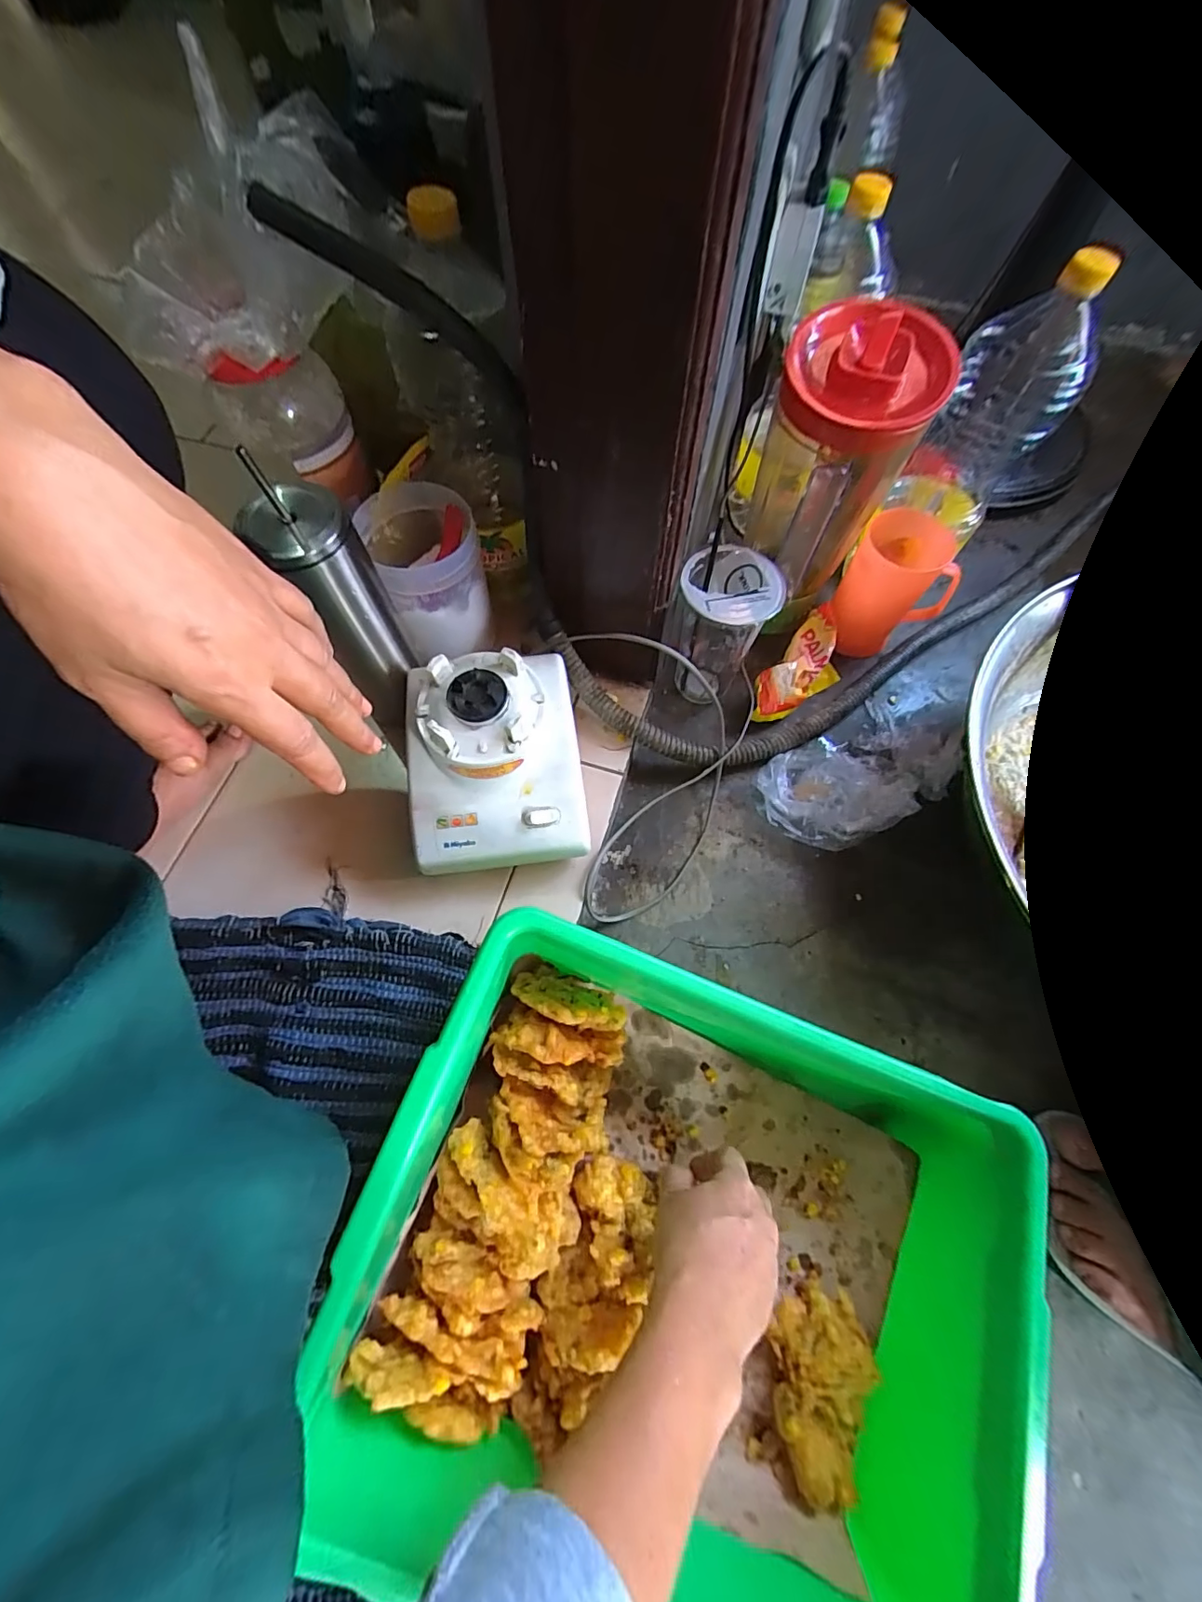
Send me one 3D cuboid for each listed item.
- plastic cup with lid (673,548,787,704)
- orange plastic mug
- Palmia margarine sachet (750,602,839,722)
[{"bbox_3d":[0.114,-0.166,0.525,0.084,0.156,0.082,1,69,-2],"label":"plastic cup with lid"},{"bbox_3d":[0.308,-0.231,0.565,0.126,0.125,0.086,-4,69,-4],"label":"orange plastic mug"},{"bbox_3d":[0.216,-0.138,0.559,0.064,0.044,0.138,35,72,11],"label":"Palmia margarine sachet"}]

